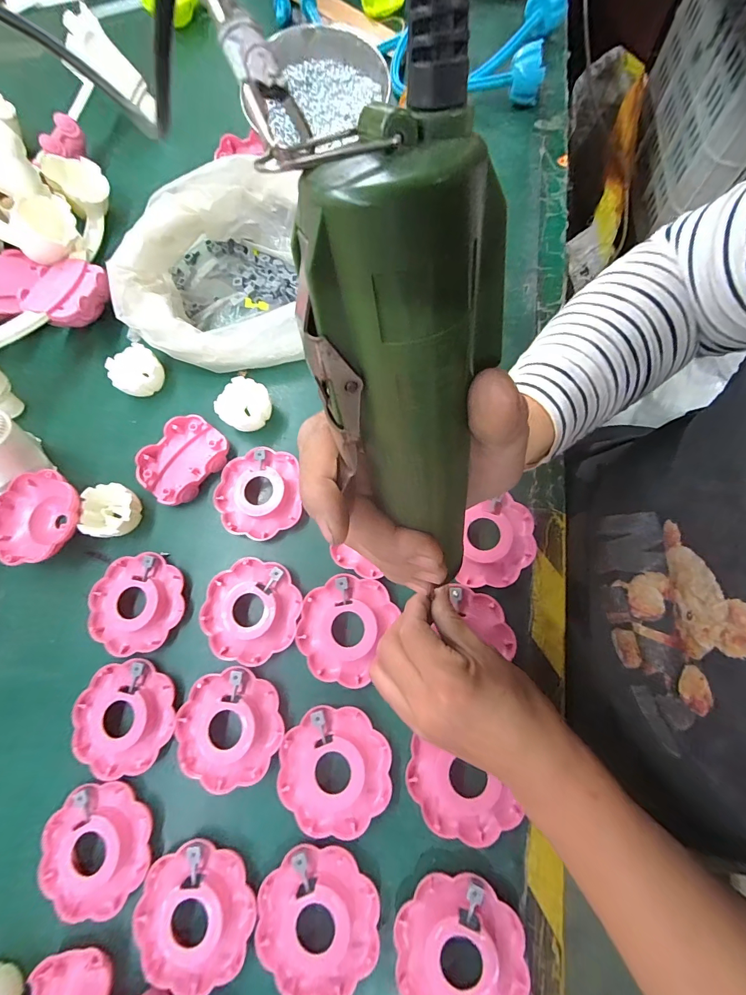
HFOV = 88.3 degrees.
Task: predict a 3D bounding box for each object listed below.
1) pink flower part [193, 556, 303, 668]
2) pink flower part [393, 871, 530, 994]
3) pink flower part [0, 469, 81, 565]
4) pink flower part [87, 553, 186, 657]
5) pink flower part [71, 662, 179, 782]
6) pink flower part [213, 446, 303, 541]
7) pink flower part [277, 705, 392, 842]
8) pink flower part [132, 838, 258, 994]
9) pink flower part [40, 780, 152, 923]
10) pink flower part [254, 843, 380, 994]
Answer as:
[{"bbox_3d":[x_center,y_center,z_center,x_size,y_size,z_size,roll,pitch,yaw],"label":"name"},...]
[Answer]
[{"bbox_3d":[-0.105,0.096,0.329,0.083,0.017,0.082,0,76,1],"label":"pink flower part"},{"bbox_3d":[0.061,0.311,0.261,0.086,0.018,0.084,37,79,9],"label":"pink flower part"},{"bbox_3d":[-0.311,0.020,0.363,0.083,0.032,0.084,0,76,1],"label":"pink flower part"},{"bbox_3d":[-0.213,0.094,0.346,0.082,0.022,0.083,0,76,1],"label":"pink flower part"},{"bbox_3d":[-0.207,0.182,0.320,0.083,0.015,0.083,0,76,1],"label":"pink flower part"},{"bbox_3d":[-0.107,-0.004,0.360,0.079,0.024,0.083,0,76,1],"label":"pink flower part"},{"bbox_3d":[-0.030,0.206,0.291,0.082,0.022,0.082,0,76,1],"label":"pink flower part"},{"bbox_3d":[-0.130,0.306,0.284,0.084,0.029,0.085,16,76,5],"label":"pink flower part"},{"bbox_3d":[-0.215,0.272,0.296,0.083,0.012,0.082,0,76,1],"label":"pink flower part"},{"bbox_3d":[-0.039,0.295,0.266,0.082,0.014,0.081,0,76,1],"label":"pink flower part"}]

